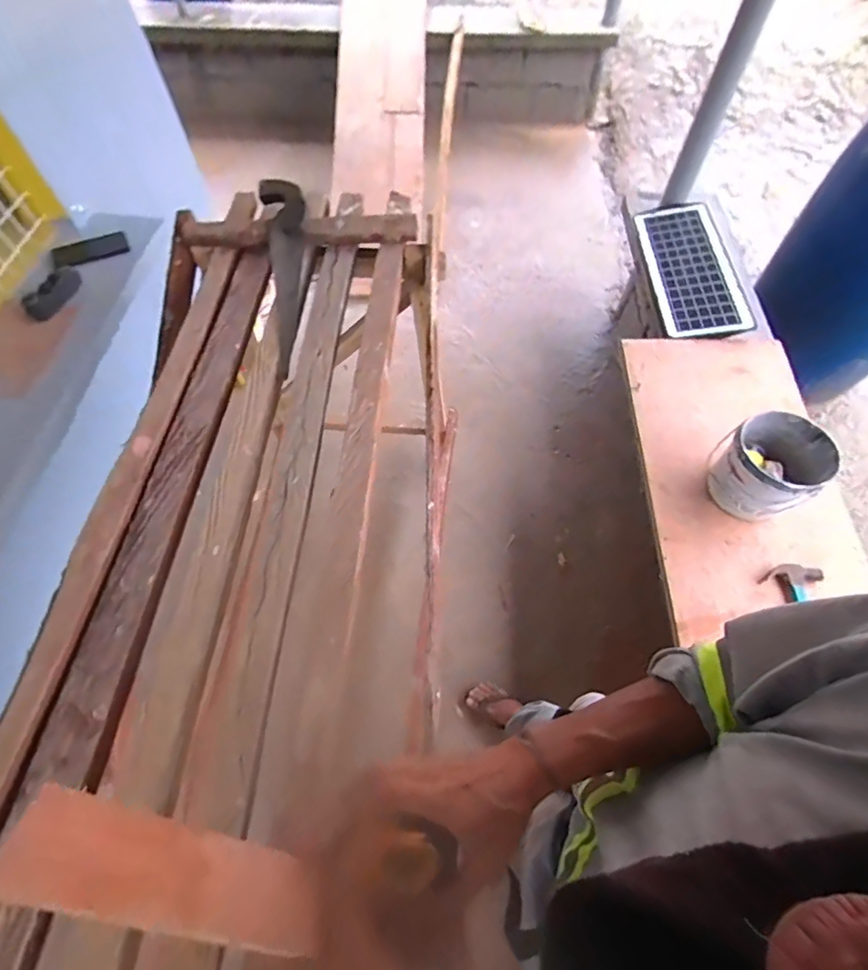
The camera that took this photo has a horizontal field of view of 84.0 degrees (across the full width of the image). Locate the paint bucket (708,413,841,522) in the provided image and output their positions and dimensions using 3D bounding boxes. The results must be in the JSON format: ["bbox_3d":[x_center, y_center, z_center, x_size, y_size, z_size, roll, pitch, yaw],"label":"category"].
[{"bbox_3d":[0.780,-0.043,1.114,0.232,0.164,0.190,-32,65,-17],"label":"paint bucket"}]

